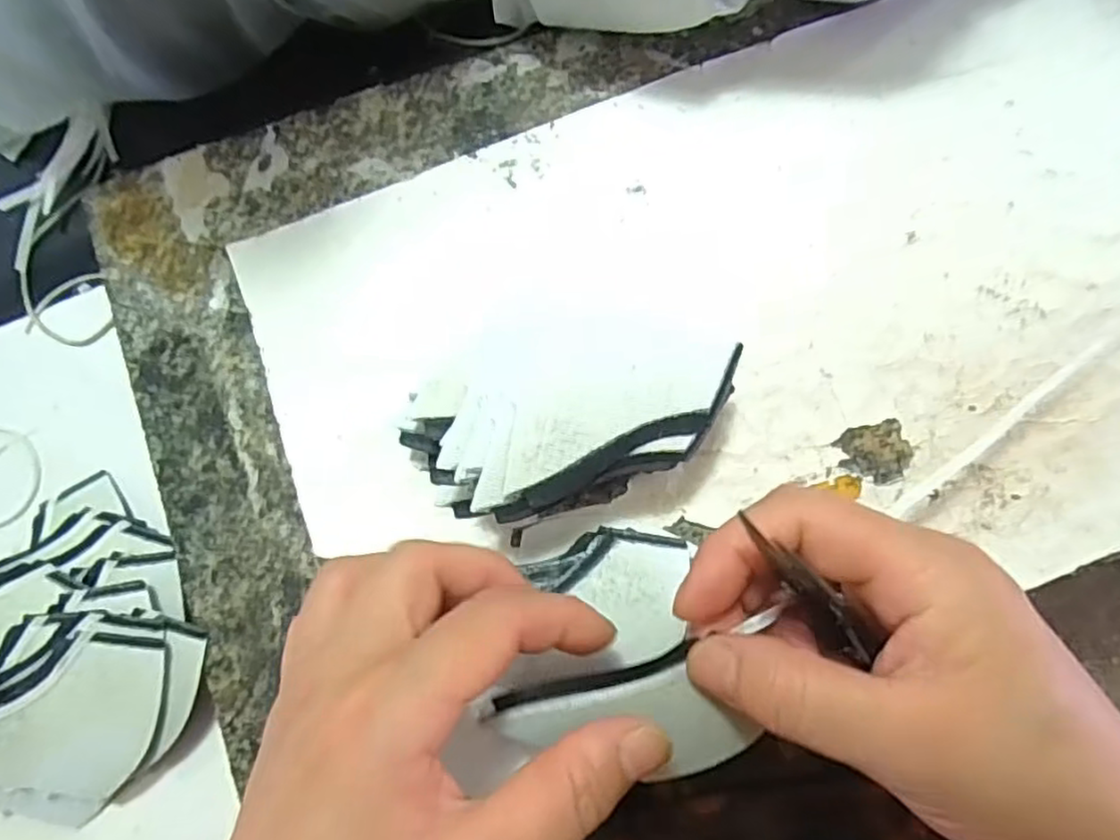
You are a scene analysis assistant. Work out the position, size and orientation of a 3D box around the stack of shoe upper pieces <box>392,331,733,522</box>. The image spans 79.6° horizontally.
[{"bbox_3d":[0.002,0.002,0.252,0.122,0.047,0.065,-7,82,0],"label":"stack of shoe upper pieces"}]

